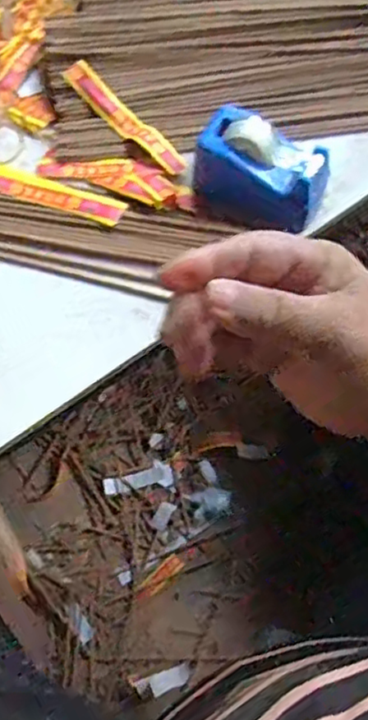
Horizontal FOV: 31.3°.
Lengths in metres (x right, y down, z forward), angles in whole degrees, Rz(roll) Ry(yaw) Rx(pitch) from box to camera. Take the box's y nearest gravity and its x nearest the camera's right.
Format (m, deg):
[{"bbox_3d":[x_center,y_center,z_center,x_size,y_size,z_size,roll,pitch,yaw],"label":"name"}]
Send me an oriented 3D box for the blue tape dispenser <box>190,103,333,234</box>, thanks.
[{"bbox_3d":[0.054,-0.142,0.500,0.100,0.051,0.065,34,69,15],"label":"blue tape dispenser"}]

